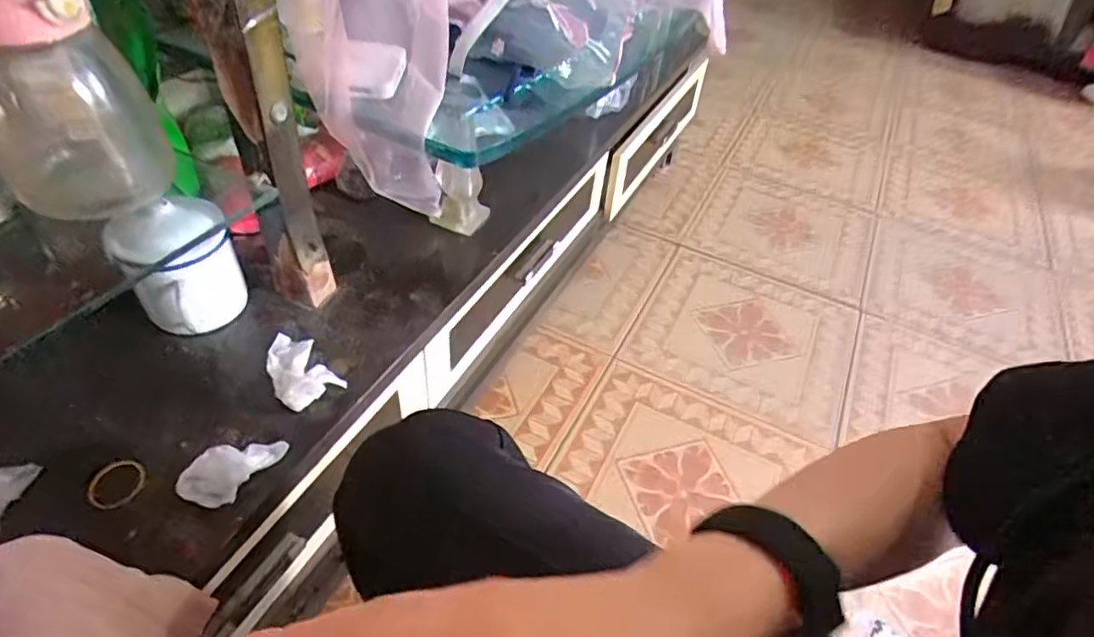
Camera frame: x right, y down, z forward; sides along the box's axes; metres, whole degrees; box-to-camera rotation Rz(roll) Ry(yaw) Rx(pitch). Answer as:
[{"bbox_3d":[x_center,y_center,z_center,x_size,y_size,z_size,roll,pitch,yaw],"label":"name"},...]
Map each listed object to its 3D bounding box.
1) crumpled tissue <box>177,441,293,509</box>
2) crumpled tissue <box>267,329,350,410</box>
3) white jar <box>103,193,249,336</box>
[{"bbox_3d":[-0.274,0.129,0.531,0.037,0.043,0.088,33,36,27],"label":"crumpled tissue"},{"bbox_3d":[-0.260,0.050,0.625,0.060,0.018,0.095,-31,54,-31],"label":"crumpled tissue"},{"bbox_3d":[-0.375,-0.053,0.629,0.076,0.145,0.094,15,46,9],"label":"white jar"}]

